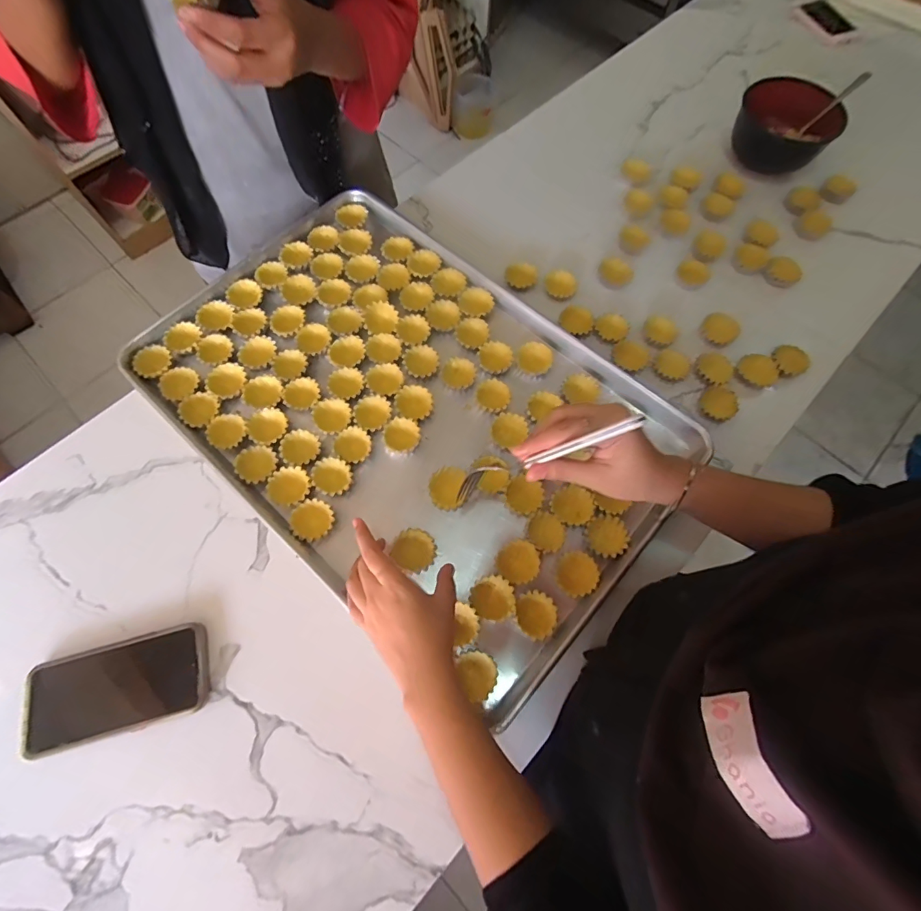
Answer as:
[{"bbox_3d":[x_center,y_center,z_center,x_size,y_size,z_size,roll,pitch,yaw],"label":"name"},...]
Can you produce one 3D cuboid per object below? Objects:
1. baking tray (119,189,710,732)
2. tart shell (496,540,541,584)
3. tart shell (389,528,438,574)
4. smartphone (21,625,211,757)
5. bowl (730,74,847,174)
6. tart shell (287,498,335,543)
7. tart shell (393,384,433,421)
[{"bbox_3d":[-0.066,-0.063,0.526,0.599,0.032,0.388,40,73,12],"label":"baking tray"},{"bbox_3d":[0.061,0.113,0.466,0.042,0.022,0.043,1,69,-1],"label":"tart shell"},{"bbox_3d":[-0.048,0.100,0.471,0.045,0.011,0.042,1,69,-1],"label":"tart shell"},{"bbox_3d":[-0.322,0.218,0.418,0.154,0.013,0.080,-14,70,-7],"label":"smartphone"},{"bbox_3d":[0.471,-0.477,0.649,0.134,0.073,0.134,1,69,-1],"label":"bowl"},{"bbox_3d":[-0.160,0.071,0.479,0.044,0.014,0.042,1,69,-1],"label":"tart shell"},{"bbox_3d":[-0.056,-0.061,0.530,0.044,0.017,0.045,-16,71,-7],"label":"tart shell"}]

